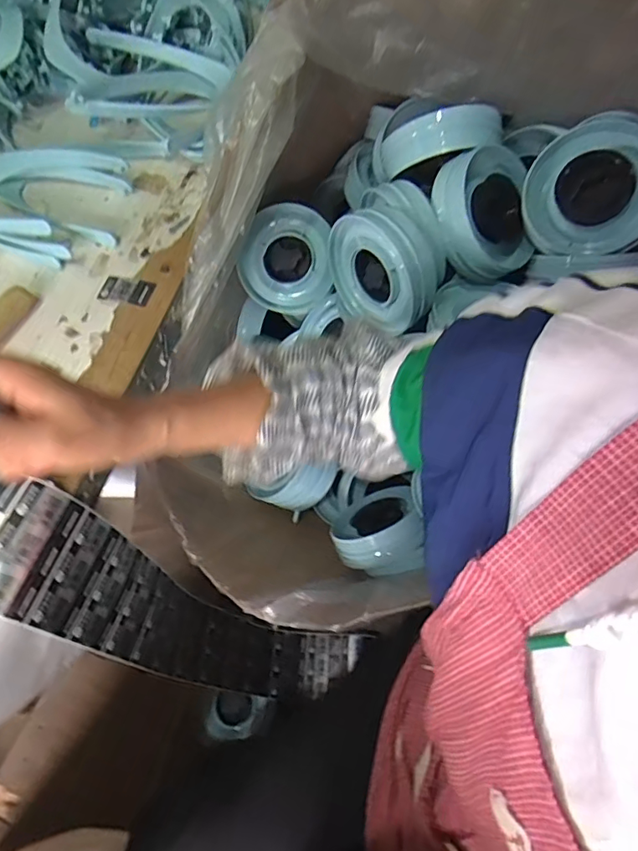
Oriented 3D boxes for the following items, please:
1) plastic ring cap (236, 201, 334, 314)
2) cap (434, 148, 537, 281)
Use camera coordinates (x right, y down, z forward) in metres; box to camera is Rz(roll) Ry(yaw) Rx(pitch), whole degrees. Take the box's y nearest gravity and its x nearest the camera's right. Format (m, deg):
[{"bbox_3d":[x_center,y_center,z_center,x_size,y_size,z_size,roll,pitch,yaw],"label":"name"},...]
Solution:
[{"bbox_3d":[-0.041,-0.221,0.690,0.125,0.035,0.137,24,106,-6],"label":"plastic ring cap"},{"bbox_3d":[0.177,-0.230,0.569,0.127,0.042,0.127,-1,92,-24],"label":"cap"}]

